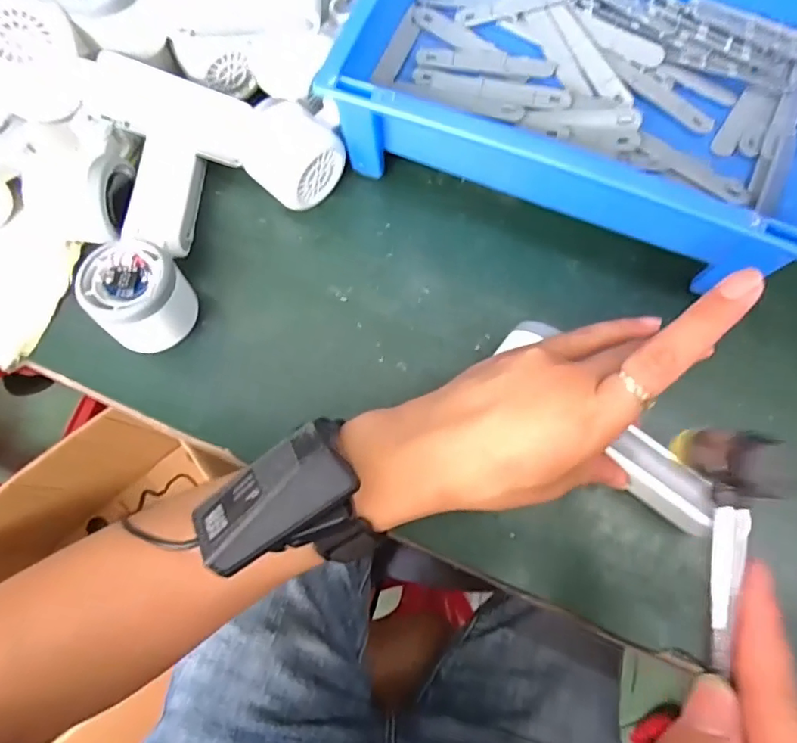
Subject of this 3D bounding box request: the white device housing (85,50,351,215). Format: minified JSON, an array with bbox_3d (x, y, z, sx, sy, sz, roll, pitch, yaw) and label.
[{"bbox_3d":[-0.123,-0.167,0.370,0.163,0.050,0.055,20,76,6],"label":"white device housing"}]

